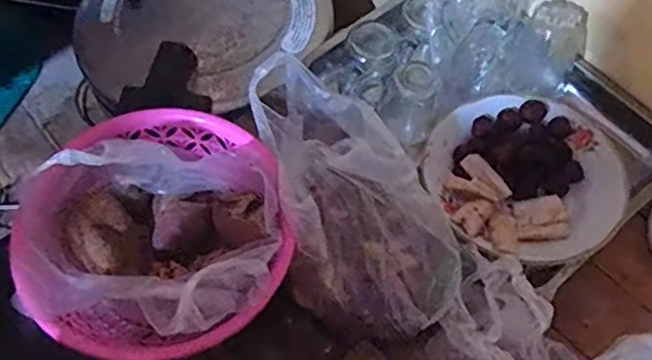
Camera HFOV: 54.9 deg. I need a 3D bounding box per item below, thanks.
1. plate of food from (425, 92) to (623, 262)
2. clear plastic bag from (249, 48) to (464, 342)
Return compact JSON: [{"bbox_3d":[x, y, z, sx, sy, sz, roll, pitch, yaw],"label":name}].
[{"bbox_3d":[0.219,-0.009,0.686,0.210,0.034,0.202,0,64,-1],"label":"plate of food"},{"bbox_3d":[0.015,0.012,0.641,0.146,0.094,0.301,-20,66,-10],"label":"clear plastic bag"}]

